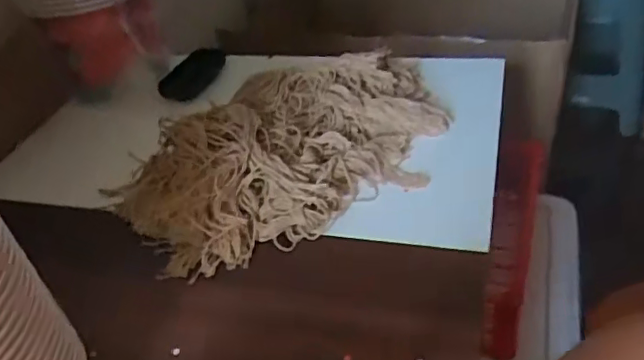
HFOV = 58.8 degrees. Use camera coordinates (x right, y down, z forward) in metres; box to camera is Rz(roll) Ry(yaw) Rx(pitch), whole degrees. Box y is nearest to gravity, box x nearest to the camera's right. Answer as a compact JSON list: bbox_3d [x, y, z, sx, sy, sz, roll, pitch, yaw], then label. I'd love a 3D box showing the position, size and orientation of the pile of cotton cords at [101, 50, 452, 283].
[{"bbox_3d":[-0.019,-0.049,0.608,0.394,0.060,0.221,-26,41,-21],"label":"pile of cotton cords"}]

